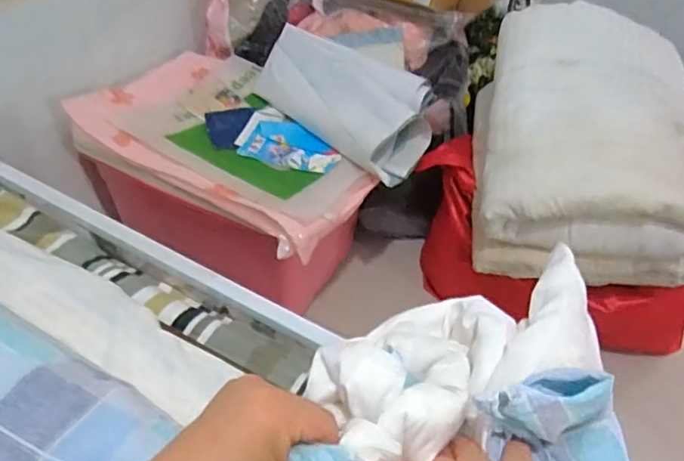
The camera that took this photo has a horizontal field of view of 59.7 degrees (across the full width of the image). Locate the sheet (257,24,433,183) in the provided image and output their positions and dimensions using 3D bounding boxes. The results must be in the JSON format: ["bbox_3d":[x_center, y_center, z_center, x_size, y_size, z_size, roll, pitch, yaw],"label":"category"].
[{"bbox_3d":[0.003,-0.262,1.161,0.184,0.126,0.417,-33,55,-33],"label":"sheet"}]

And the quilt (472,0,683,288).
[{"bbox_3d":[0.462,-0.165,1.099,0.403,0.342,0.443,11,53,6],"label":"quilt"}]

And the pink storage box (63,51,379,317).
[{"bbox_3d":[-0.212,-0.074,1.246,0.566,0.353,0.432,25,47,20],"label":"pink storage box"}]

